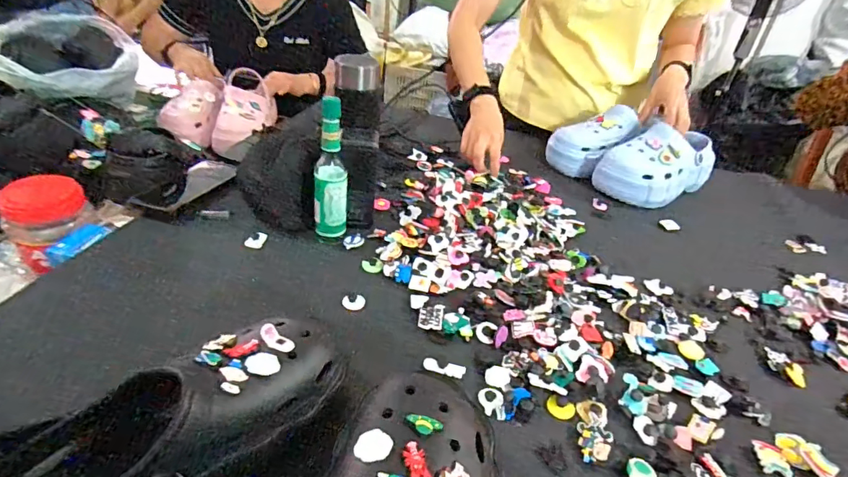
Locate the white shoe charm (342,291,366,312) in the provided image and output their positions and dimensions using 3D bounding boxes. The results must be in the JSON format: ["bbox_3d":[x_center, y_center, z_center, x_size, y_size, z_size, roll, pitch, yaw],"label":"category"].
[{"bbox_3d":[-0.081,0.072,0.546,0.034,0.005,0.027,33,42,32],"label":"white shoe charm"}]

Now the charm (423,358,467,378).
[{"bbox_3d":[0.021,0.131,0.477,0.042,0.005,0.016,11,34,5],"label":"charm"}]

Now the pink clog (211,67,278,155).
[{"bbox_3d":[-0.413,-0.289,1.073,0.109,0.102,0.216,10,48,3],"label":"pink clog"}]

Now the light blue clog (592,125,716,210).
[{"bbox_3d":[0.421,-0.134,0.850,0.223,0.101,0.109,-16,41,-31],"label":"light blue clog"}]

